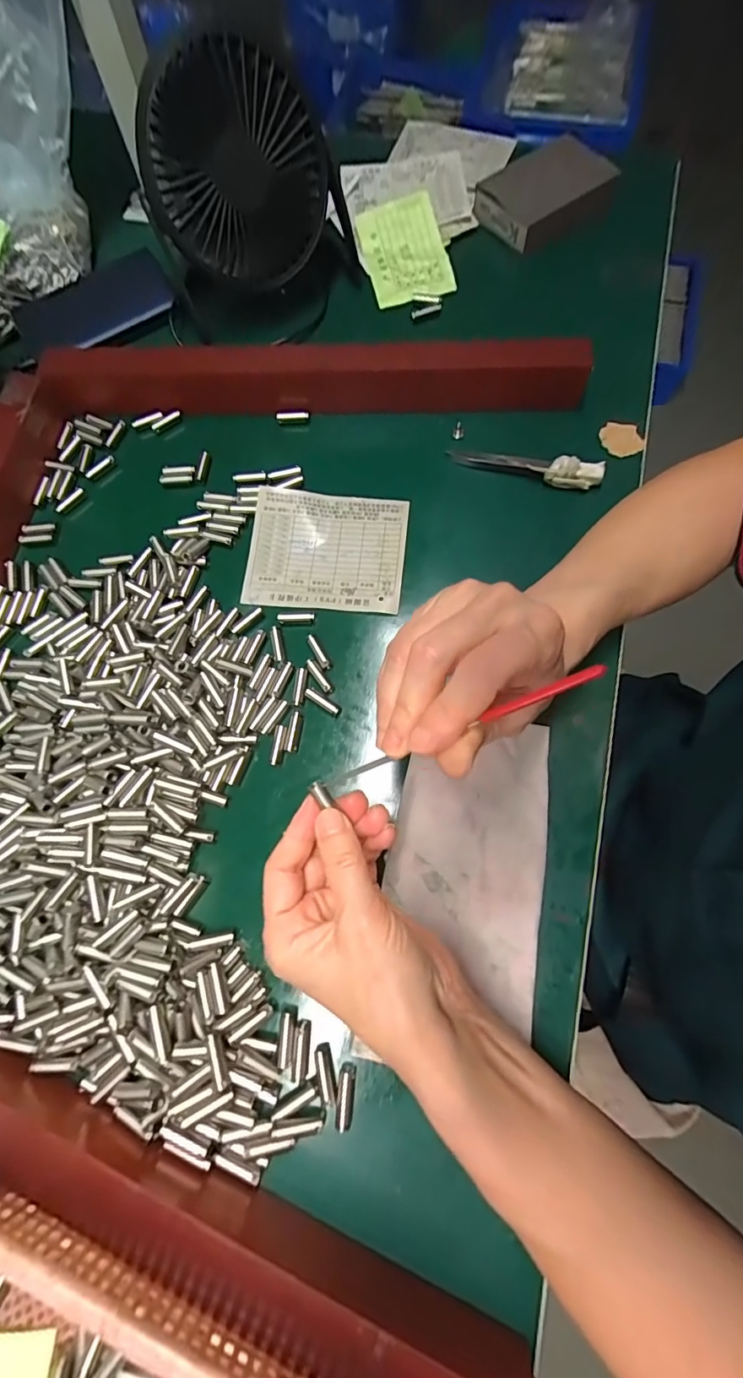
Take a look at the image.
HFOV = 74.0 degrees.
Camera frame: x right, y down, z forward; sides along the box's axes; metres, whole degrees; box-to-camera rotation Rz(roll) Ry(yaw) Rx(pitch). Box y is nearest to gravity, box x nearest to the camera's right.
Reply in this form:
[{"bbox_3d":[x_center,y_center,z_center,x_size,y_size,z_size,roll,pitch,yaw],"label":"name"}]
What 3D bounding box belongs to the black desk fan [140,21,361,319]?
[{"bbox_3d":[-0.086,-0.366,0.367,0.137,0.141,0.092,-6,72,0],"label":"black desk fan"}]

